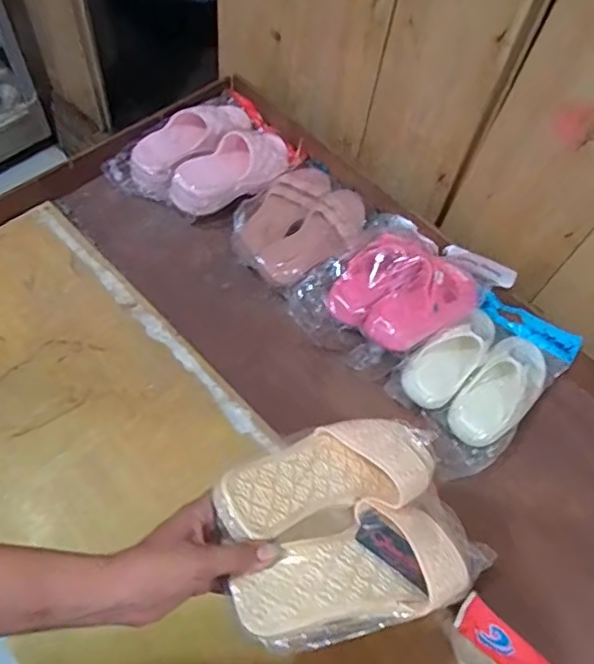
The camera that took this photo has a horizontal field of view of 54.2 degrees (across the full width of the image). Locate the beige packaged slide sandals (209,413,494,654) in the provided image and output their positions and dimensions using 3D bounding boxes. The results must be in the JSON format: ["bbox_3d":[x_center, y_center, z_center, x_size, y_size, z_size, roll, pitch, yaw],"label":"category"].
[{"bbox_3d":[0.055,0.166,0.519,0.253,0.065,0.186,1,46,-40],"label":"beige packaged slide sandals"}]

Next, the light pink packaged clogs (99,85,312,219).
[{"bbox_3d":[-0.151,-0.298,0.988,0.282,0.071,0.202,-39,71,-24],"label":"light pink packaged clogs"}]

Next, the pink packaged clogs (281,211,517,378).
[{"bbox_3d":[0.149,-0.069,0.882,0.265,0.092,0.209,-38,71,-24],"label":"pink packaged clogs"}]

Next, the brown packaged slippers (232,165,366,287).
[{"bbox_3d":[0.003,-0.177,0.946,0.184,0.057,0.234,42,65,17],"label":"brown packaged slippers"}]

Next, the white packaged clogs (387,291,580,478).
[{"bbox_3d":[0.275,0.063,0.845,0.272,0.064,0.173,-35,70,-22],"label":"white packaged clogs"}]

